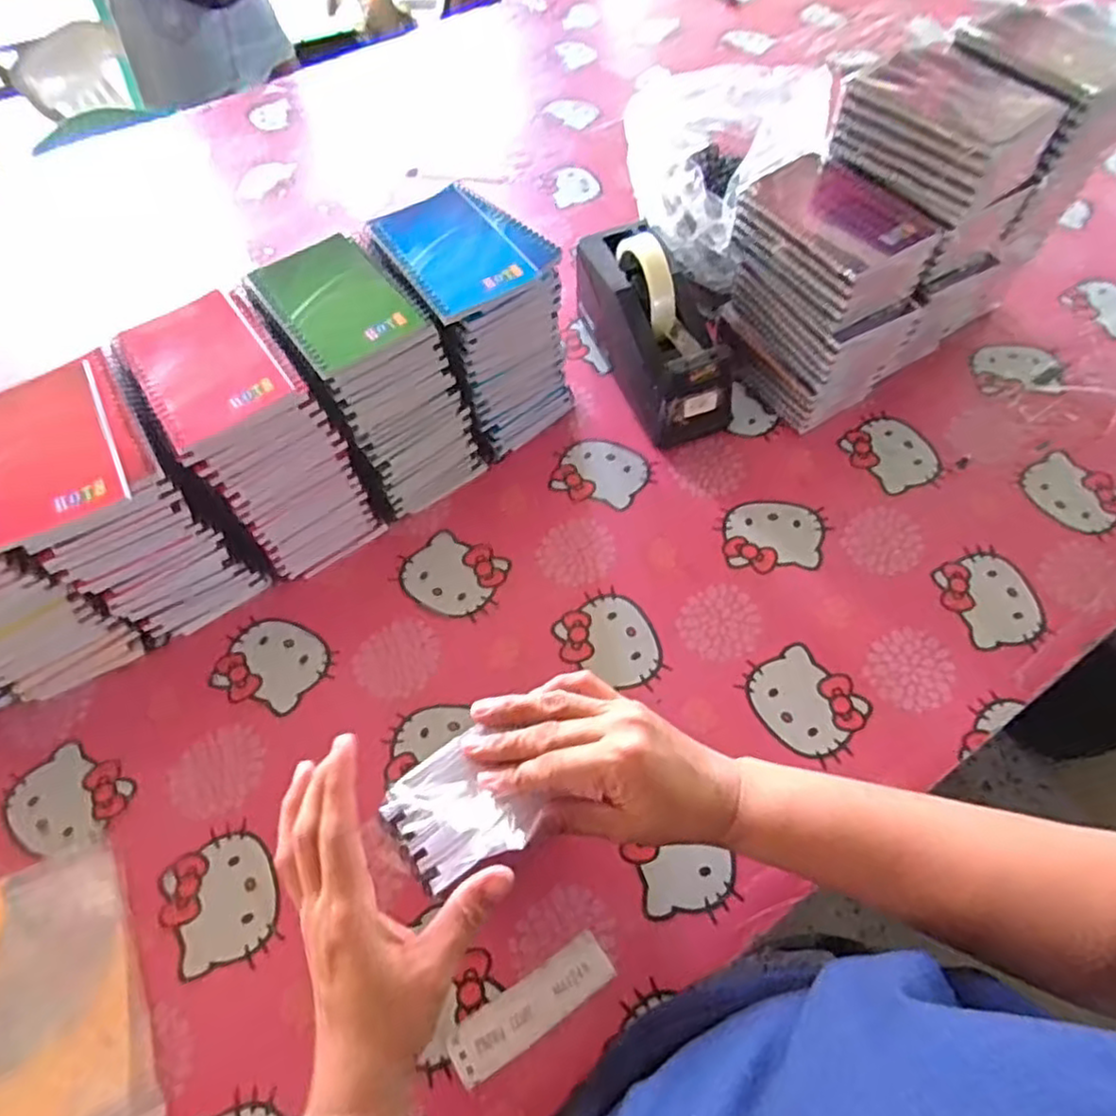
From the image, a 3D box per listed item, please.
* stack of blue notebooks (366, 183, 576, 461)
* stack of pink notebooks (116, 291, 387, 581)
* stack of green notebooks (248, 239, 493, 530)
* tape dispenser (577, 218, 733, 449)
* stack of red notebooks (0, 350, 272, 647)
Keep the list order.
[{"bbox_3d":[-0.069,-0.198,0.595,0.112,0.173,0.136,-30,63,-15],"label":"stack of blue notebooks"},{"bbox_3d":[-0.233,-0.089,0.542,0.098,0.171,0.140,-33,64,-17],"label":"stack of pink notebooks"},{"bbox_3d":[-0.150,-0.144,0.569,0.108,0.173,0.142,-29,63,-15],"label":"stack of green notebooks"},{"bbox_3d":[0.087,-0.213,0.629,0.079,0.121,0.198,-22,61,-11],"label":"tape dispenser"},{"bbox_3d":[-0.320,-0.032,0.511,0.108,0.173,0.127,-32,64,-17],"label":"stack of red notebooks"}]

